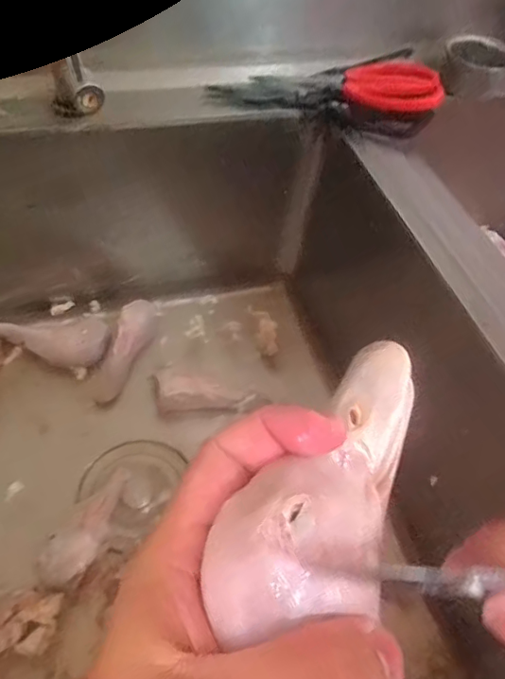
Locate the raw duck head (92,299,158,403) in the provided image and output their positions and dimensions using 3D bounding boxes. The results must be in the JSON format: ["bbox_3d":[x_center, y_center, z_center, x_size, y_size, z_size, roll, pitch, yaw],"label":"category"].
[{"bbox_3d":[-0.142,0.008,0.606,0.039,0.030,0.130,13,52,4],"label":"raw duck head"}]

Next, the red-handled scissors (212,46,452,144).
[{"bbox_3d":[0.074,-0.235,0.531,0.215,0.017,0.093,-8,71,3],"label":"red-handled scissors"}]

